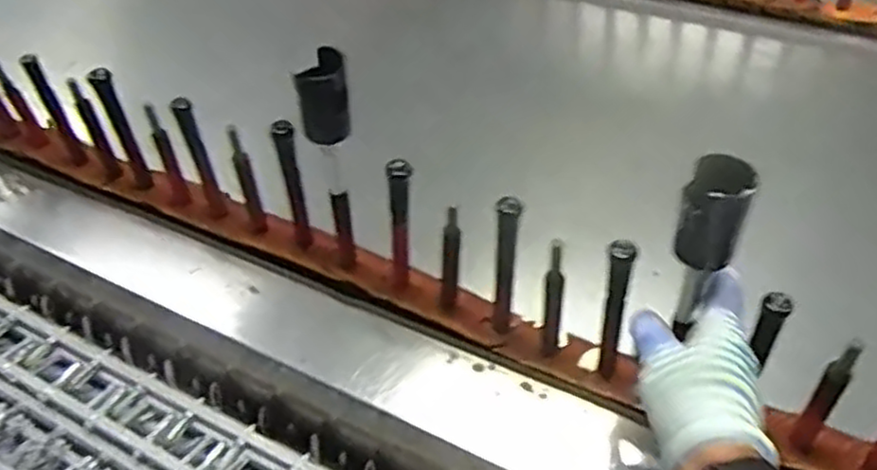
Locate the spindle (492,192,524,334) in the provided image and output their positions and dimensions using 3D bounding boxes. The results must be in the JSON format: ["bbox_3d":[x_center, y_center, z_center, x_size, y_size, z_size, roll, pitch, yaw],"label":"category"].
[{"bbox_3d":[0.055,0.028,0.611,0.023,0.152,0.017,2,48,7],"label":"spindle"}]

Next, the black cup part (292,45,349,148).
[{"bbox_3d":[-0.087,-0.105,0.574,0.038,0.068,0.036,-5,47,0],"label":"black cup part"}]

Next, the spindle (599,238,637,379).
[{"bbox_3d":[0.136,0.060,0.574,0.017,0.150,0.018,10,49,13],"label":"spindle"}]

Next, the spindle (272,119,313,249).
[{"bbox_3d":[-0.133,-0.043,0.685,0.024,0.152,0.015,-16,48,-10],"label":"spindle"}]

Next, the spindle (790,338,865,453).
[{"bbox_3d":[0.272,0.114,0.519,0.017,0.133,0.020,31,57,29],"label":"spindle"}]

